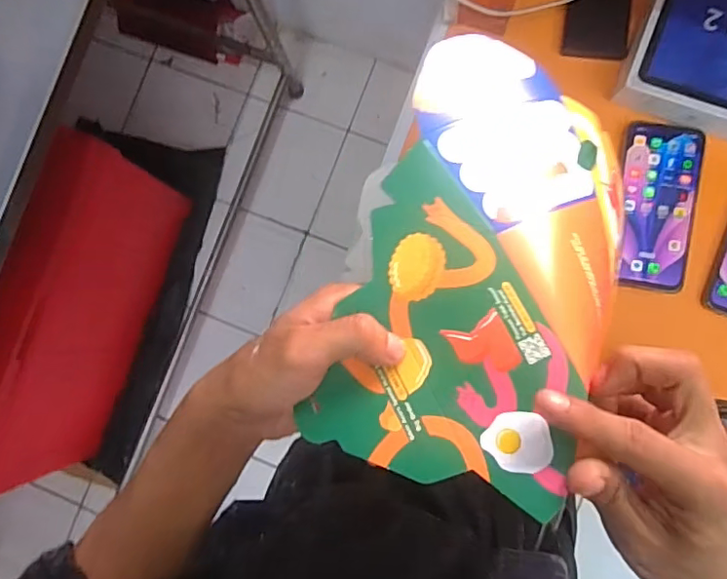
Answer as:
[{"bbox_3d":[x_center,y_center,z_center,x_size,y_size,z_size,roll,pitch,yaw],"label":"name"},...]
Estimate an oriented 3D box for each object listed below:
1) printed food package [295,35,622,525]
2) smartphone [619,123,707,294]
[{"bbox_3d":[0.065,-0.018,0.282,0.133,0.030,0.230,22,70,0],"label":"printed food package"},{"bbox_3d":[0.298,-0.084,0.553,0.075,0.006,0.166,7,87,4],"label":"smartphone"}]

